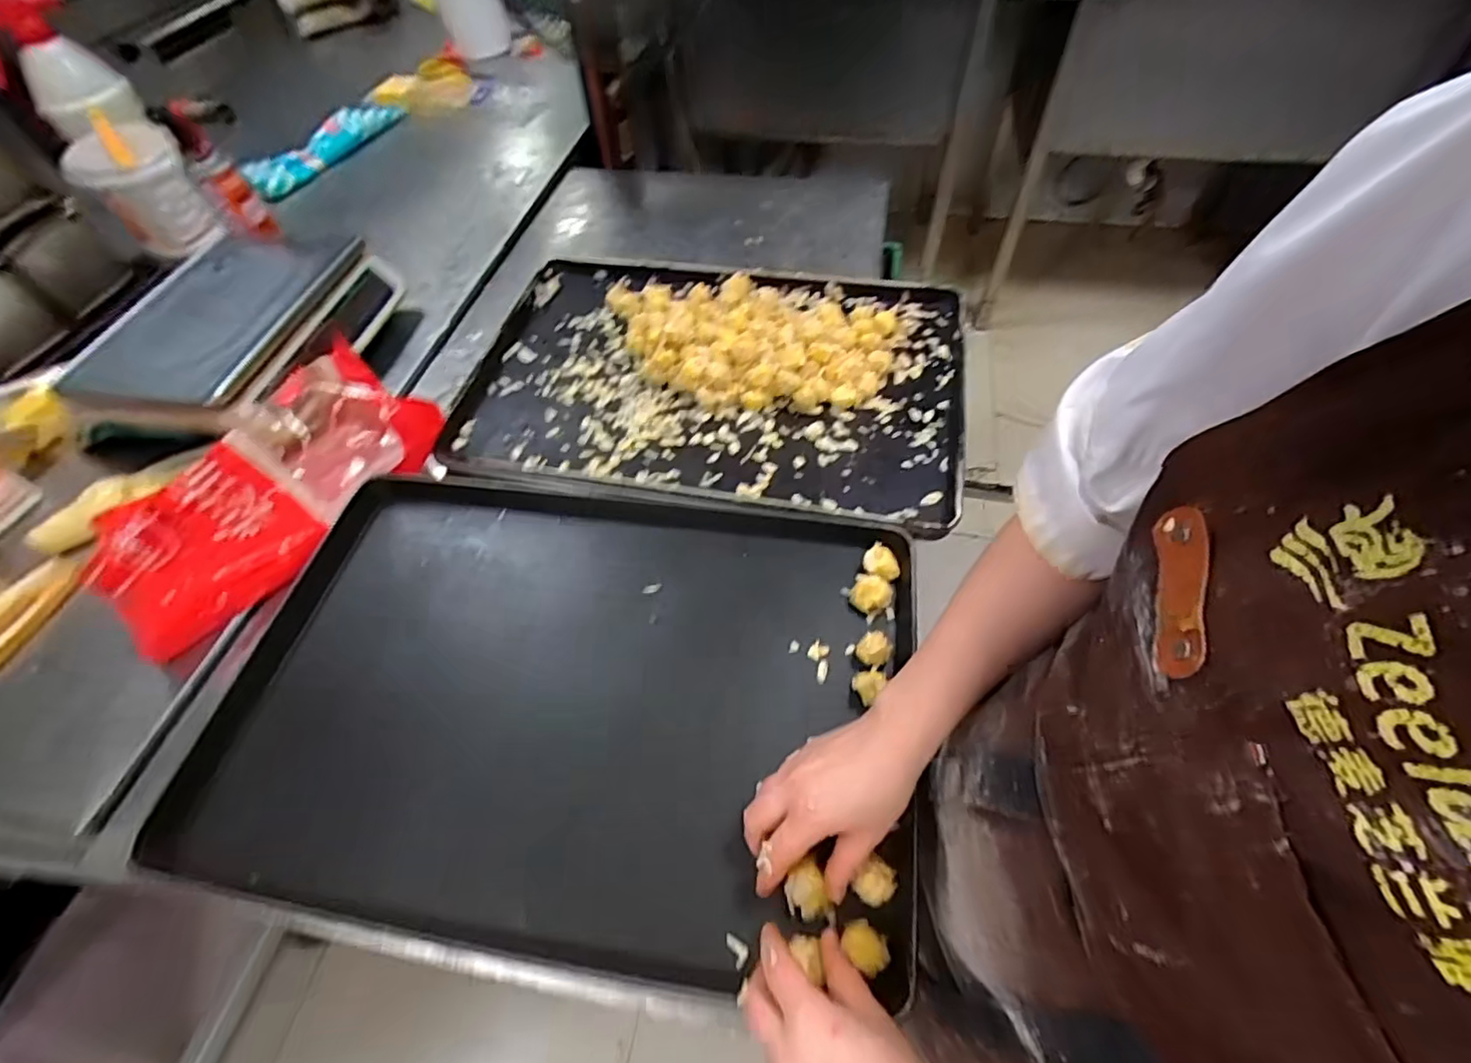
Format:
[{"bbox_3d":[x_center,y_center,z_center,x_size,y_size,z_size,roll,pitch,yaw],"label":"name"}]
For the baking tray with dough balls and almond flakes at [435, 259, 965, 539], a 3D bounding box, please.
[{"bbox_3d":[-0.028,-0.204,0.763,0.600,0.054,0.401,8,57,9],"label":"baking tray with dough balls and almond flakes"}]

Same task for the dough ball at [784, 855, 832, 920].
[{"bbox_3d":[0.051,0.260,0.444,0.028,0.020,0.033,-19,59,-7],"label":"dough ball"}]

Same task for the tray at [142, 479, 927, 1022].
[{"bbox_3d":[-0.160,0.141,0.573,0.615,0.067,0.399,6,59,8],"label":"tray"}]

